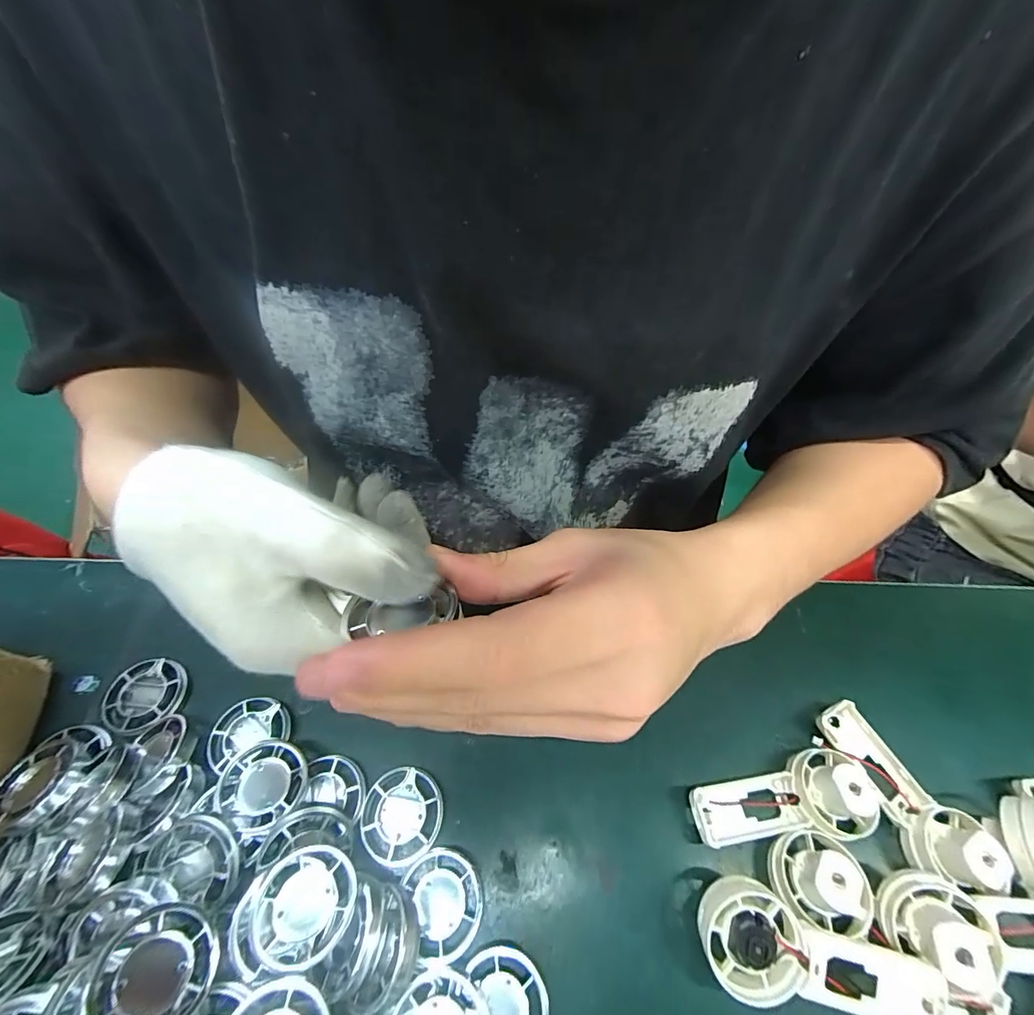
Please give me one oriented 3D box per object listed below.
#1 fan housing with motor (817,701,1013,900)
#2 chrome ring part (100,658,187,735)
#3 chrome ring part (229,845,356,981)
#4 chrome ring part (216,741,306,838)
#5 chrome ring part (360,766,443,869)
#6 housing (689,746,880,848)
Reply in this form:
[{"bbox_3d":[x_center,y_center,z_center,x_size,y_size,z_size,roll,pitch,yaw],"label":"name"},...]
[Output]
[{"bbox_3d":[0.195,0.143,0.224,0.035,0.024,0.085,-22,59,-17],"label":"fan housing with motor"},{"bbox_3d":[-0.206,0.103,0.245,0.040,0.004,0.039,1,55,-2],"label":"chrome ring part"},{"bbox_3d":[-0.089,0.162,0.180,0.043,0.014,0.037,12,52,-28],"label":"chrome ring part"},{"bbox_3d":[-0.121,0.133,0.213,0.036,0.015,0.037,-5,55,-6],"label":"chrome ring part"},{"bbox_3d":[-0.056,0.151,0.218,0.038,0.008,0.039,6,55,2],"label":"chrome ring part"},{"bbox_3d":[0.130,0.143,0.221,0.083,0.024,0.037,-1,55,-3],"label":"housing"}]

